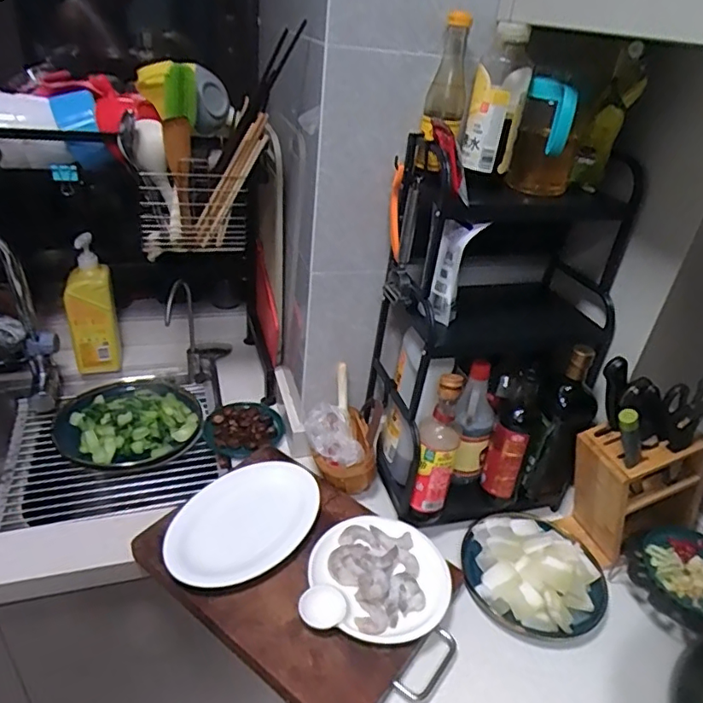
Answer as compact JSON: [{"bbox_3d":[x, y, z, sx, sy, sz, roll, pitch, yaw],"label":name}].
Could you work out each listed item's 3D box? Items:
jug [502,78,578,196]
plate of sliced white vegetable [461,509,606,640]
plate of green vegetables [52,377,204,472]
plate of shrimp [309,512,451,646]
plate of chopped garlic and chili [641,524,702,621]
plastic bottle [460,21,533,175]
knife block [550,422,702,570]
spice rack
[{"bbox_3d":[0.258,-0.276,0.732,0.076,0.139,0.088,23,36,24],"label":"jug"},{"bbox_3d":[0.267,0.317,0.817,0.205,0.045,0.185,31,40,33],"label":"plate of sliced white vegetable"},{"bbox_3d":[-0.418,0.113,1.043,0.259,0.056,0.264,-9,35,-23],"label":"plate of green vegetables"},{"bbox_3d":[0.041,0.301,0.770,0.183,0.037,0.199,5,32,-3],"label":"plate of shrimp"},{"bbox_3d":[0.494,0.314,0.801,0.131,0.026,0.158,7,32,1],"label":"plate of chopped garlic and chili"},{"bbox_3d":[0.189,-0.324,0.723,0.071,0.162,0.061,12,33,8],"label":"plastic bottle"},{"bbox_3d":[0.431,0.212,0.852,0.183,0.232,0.102,-5,34,-17],"label":"knife block"},{"bbox_3d":[0.232,-0.009,0.844,0.342,0.503,0.262,-4,34,-15],"label":"spice rack"}]

